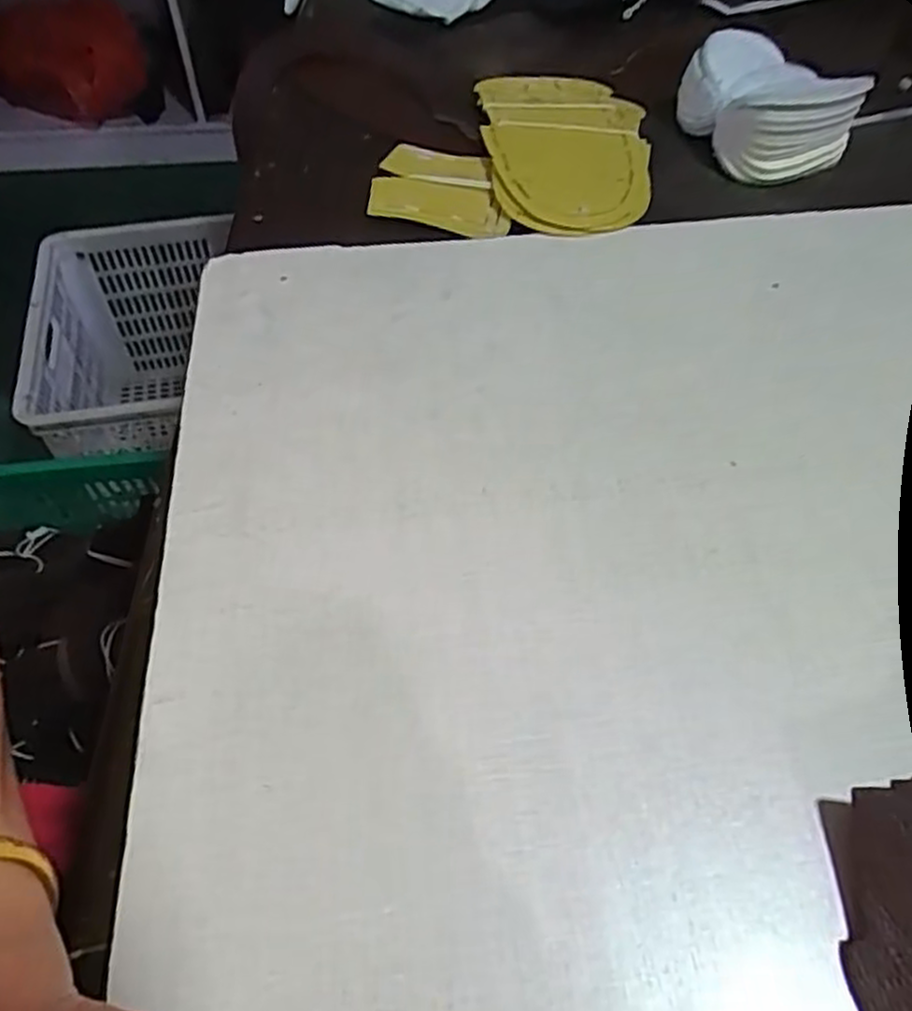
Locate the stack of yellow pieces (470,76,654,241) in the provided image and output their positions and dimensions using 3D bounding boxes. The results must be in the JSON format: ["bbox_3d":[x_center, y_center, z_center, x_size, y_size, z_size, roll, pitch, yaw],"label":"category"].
[{"bbox_3d":[0.072,-0.225,0.471,0.105,0.016,0.174,-1,52,-3],"label":"stack of yellow pieces"}]

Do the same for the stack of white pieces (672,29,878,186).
[{"bbox_3d":[0.200,-0.261,0.483,0.083,0.043,0.102,-17,55,-14],"label":"stack of white pieces"}]

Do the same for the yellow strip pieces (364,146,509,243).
[{"bbox_3d":[-0.006,-0.188,0.445,0.084,0.007,0.076,15,53,10],"label":"yellow strip pieces"}]

